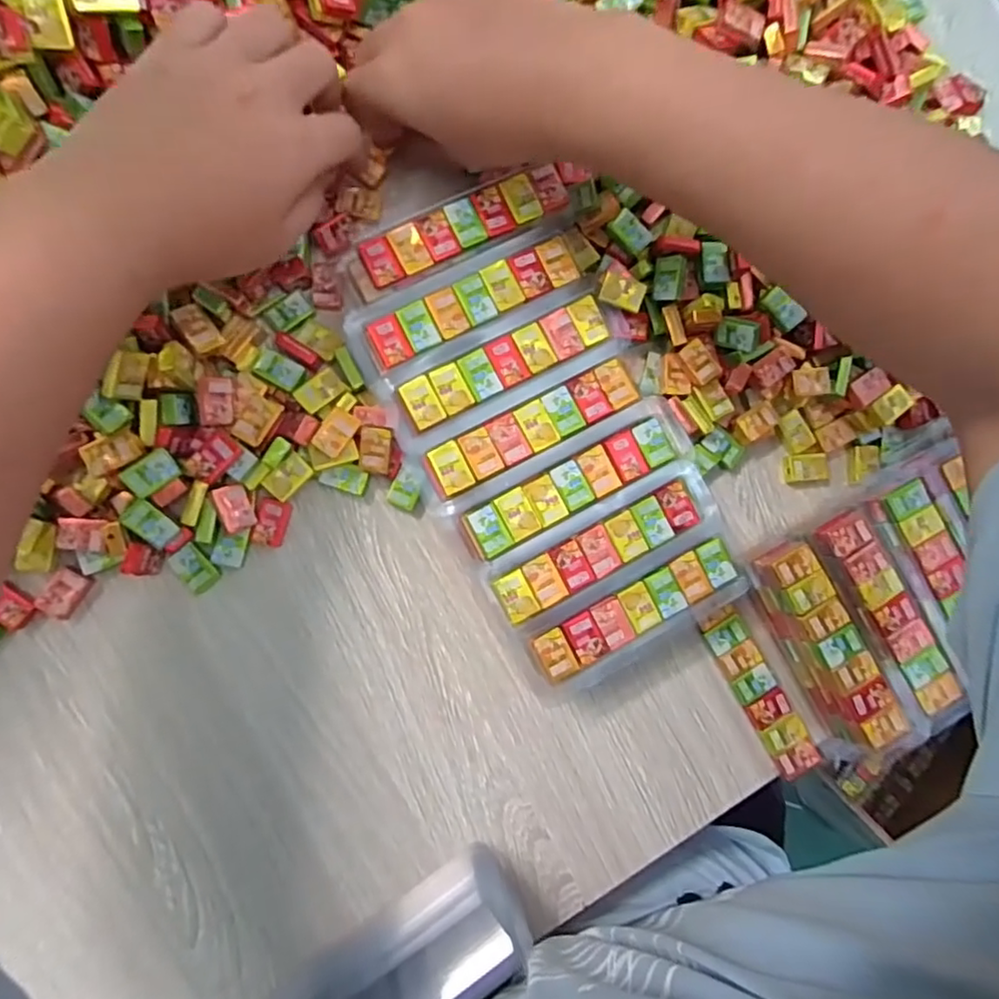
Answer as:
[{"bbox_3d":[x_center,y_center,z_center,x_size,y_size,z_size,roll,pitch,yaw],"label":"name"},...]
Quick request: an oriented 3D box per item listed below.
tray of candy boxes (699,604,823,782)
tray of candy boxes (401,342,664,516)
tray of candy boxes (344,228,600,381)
[{"bbox_3d":[0.158,0.117,0.373,0.027,0.009,0.107,-29,91,-9],"label":"tray of candy boxes"},{"bbox_3d":[0.018,-0.041,0.352,0.137,0.040,0.043,-24,91,-9],"label":"tray of candy boxes"},{"bbox_3d":[-0.008,-0.111,0.350,0.152,0.031,0.041,-28,91,-9],"label":"tray of candy boxes"}]

